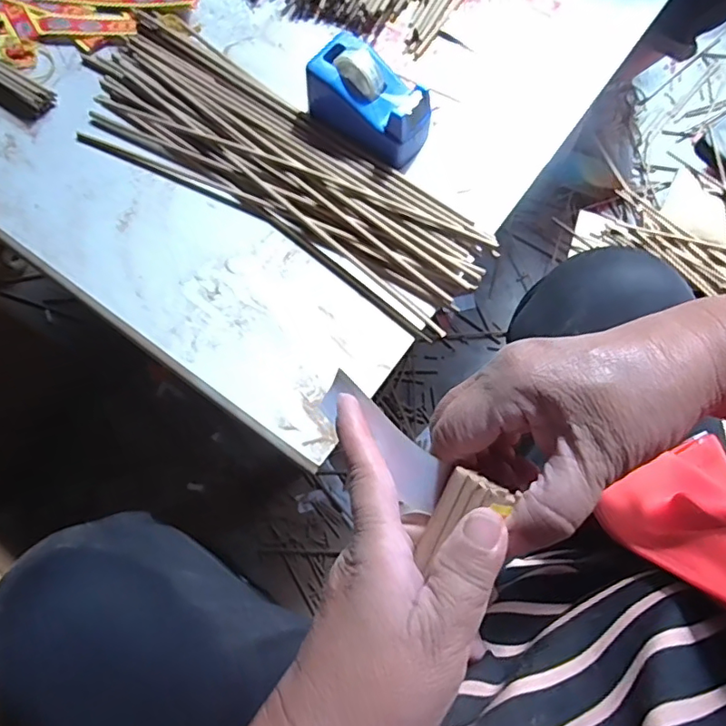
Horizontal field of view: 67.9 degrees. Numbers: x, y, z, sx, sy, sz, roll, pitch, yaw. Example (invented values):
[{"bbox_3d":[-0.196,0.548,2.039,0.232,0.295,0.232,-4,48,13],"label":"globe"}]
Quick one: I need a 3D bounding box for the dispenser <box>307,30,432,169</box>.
[{"bbox_3d":[0.005,-0.211,0.439,0.100,0.058,0.056,42,76,11],"label":"dispenser"}]

